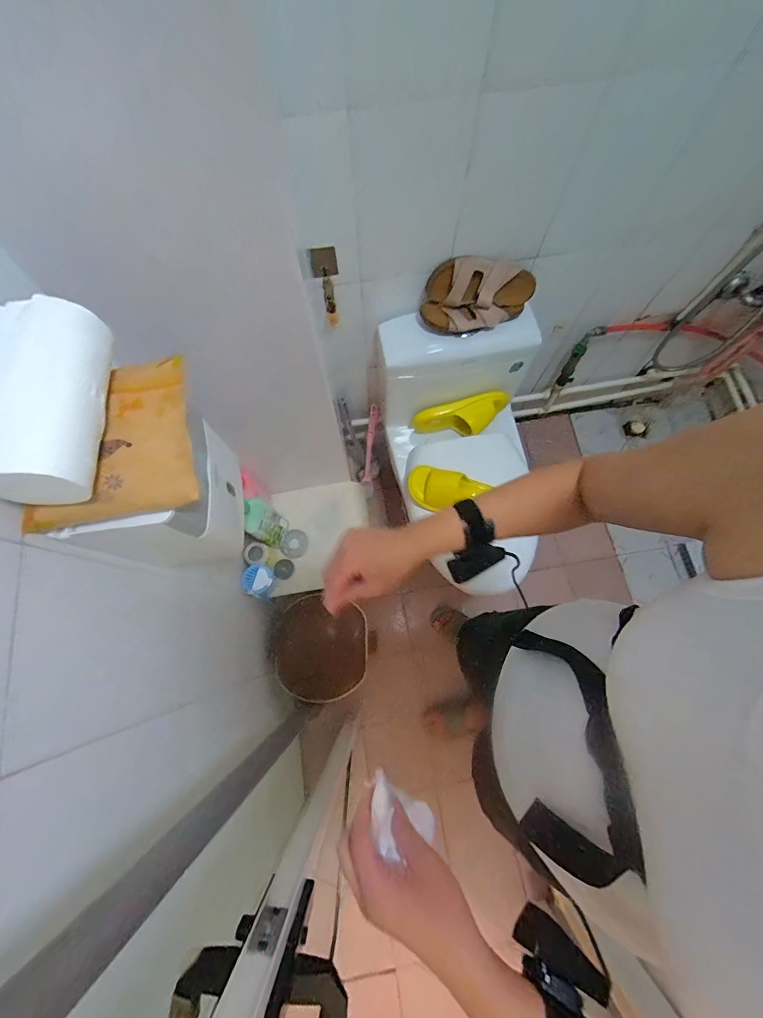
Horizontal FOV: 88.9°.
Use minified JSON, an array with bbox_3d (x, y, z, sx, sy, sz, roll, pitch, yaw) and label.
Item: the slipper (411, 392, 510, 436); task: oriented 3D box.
[{"bbox_3d":[0.231,-0.258,1.110,0.275,0.088,0.085,-13,74,-4],"label":"slipper"}]

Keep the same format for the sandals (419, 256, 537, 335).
[{"bbox_3d":[0.227,-0.484,0.886,0.267,0.122,0.087,-8,73,-2],"label":"sandals"}]

